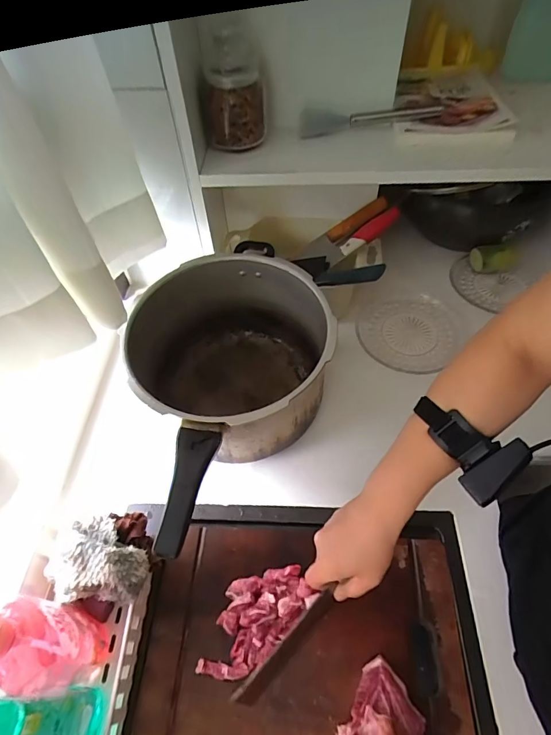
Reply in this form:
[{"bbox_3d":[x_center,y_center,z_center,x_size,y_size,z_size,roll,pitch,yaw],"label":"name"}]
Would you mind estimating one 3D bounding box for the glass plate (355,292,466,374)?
[{"bbox_3d":[0.244,-0.069,0.750,0.189,0.013,0.192,-2,54,3],"label":"glass plate"}]

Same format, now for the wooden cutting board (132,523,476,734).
[{"bbox_3d":[0.032,0.329,0.475,0.363,0.018,0.261,1,54,5],"label":"wooden cutting board"}]

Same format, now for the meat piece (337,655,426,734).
[{"bbox_3d":[0.113,0.371,0.419,0.069,0.038,0.097,26,60,21],"label":"meat piece"}]

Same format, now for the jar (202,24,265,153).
[{"bbox_3d":[-0.057,-0.396,0.577,0.085,0.143,0.078,-2,54,3],"label":"jar"}]

